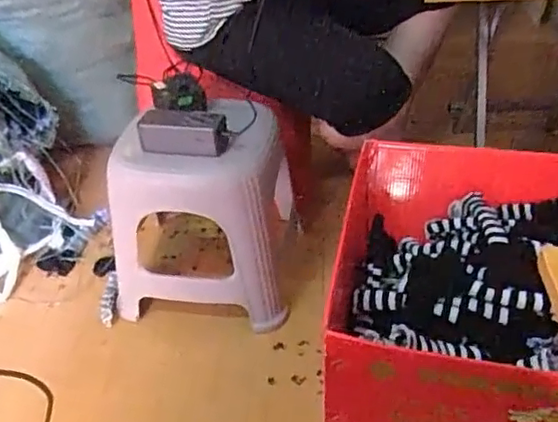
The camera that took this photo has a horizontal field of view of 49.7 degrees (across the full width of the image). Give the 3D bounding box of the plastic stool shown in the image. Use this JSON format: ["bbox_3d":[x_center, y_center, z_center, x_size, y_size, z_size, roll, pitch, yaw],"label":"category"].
[{"bbox_3d":[-0.121,-0.007,1.046,0.293,0.338,0.253,5,38,11],"label":"plastic stool"}]

